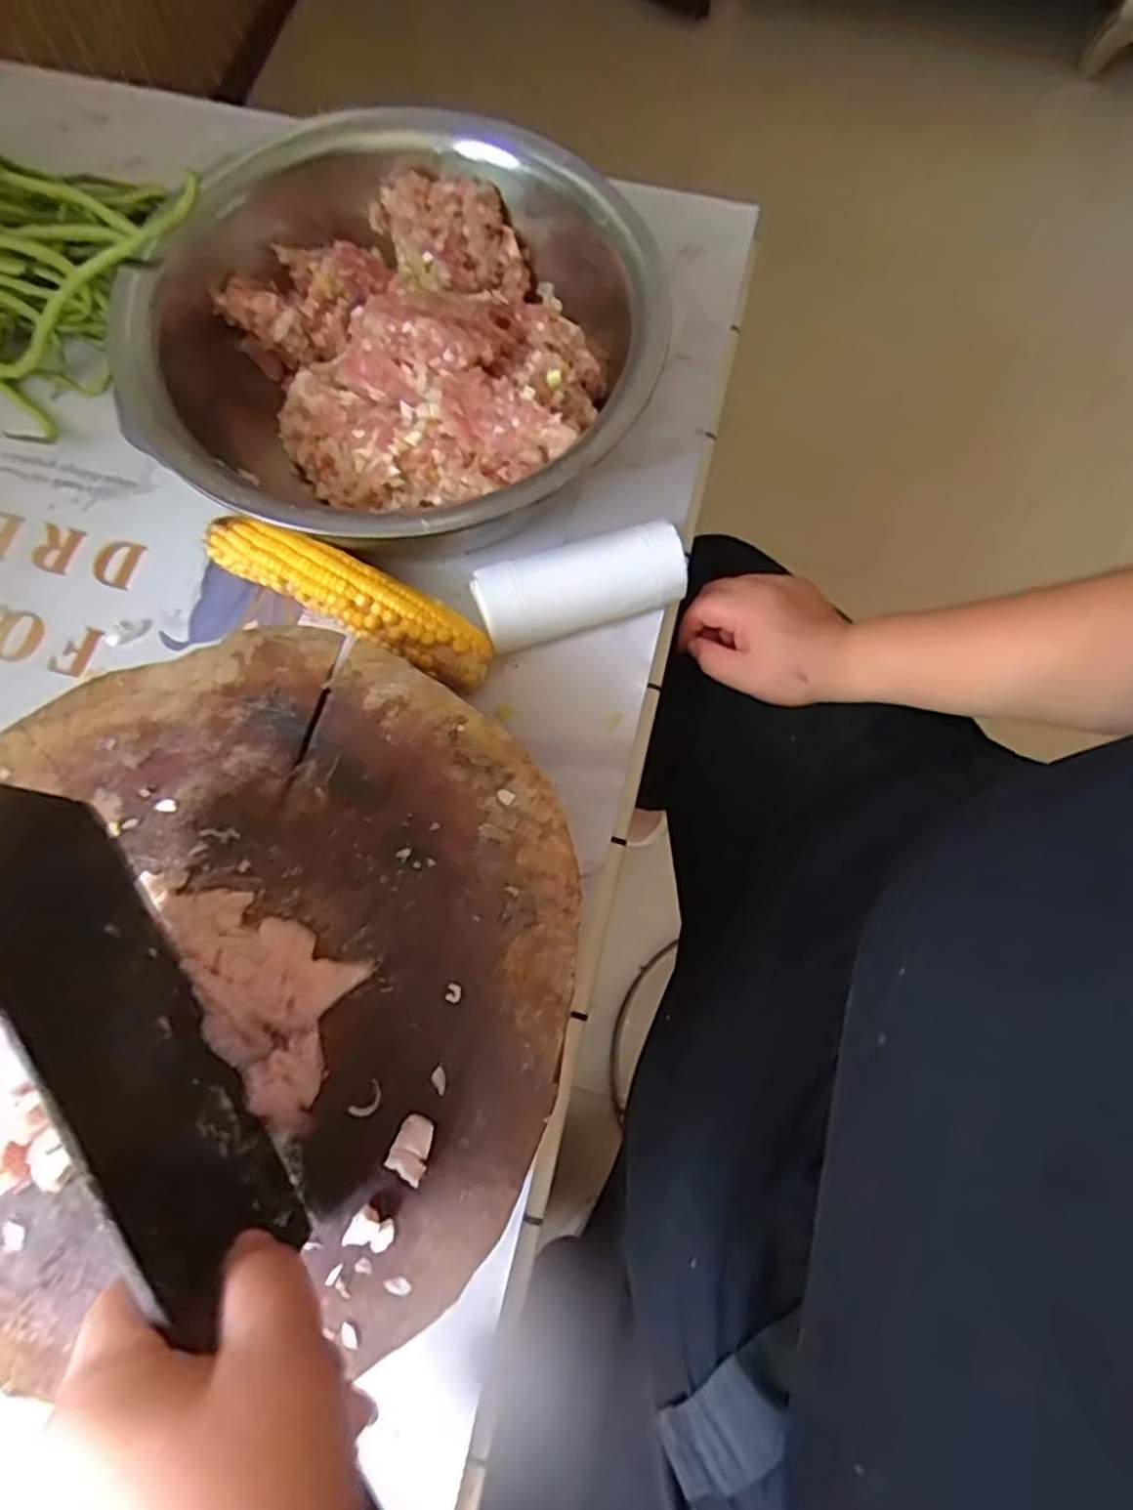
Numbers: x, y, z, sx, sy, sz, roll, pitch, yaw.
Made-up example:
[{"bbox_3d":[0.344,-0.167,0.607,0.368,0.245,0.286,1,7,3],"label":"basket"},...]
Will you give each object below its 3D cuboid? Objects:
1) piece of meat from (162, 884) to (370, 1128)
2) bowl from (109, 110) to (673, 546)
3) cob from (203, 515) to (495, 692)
[{"bbox_3d":[-0.133,0.097,0.299,0.091,0.020,0.065,26,74,7],"label":"piece of meat"},{"bbox_3d":[-0.109,-0.247,0.459,0.305,0.107,0.308,24,73,7],"label":"bowl"},{"bbox_3d":[-0.128,-0.092,0.441,0.183,0.043,0.037,27,74,8],"label":"cob"}]

